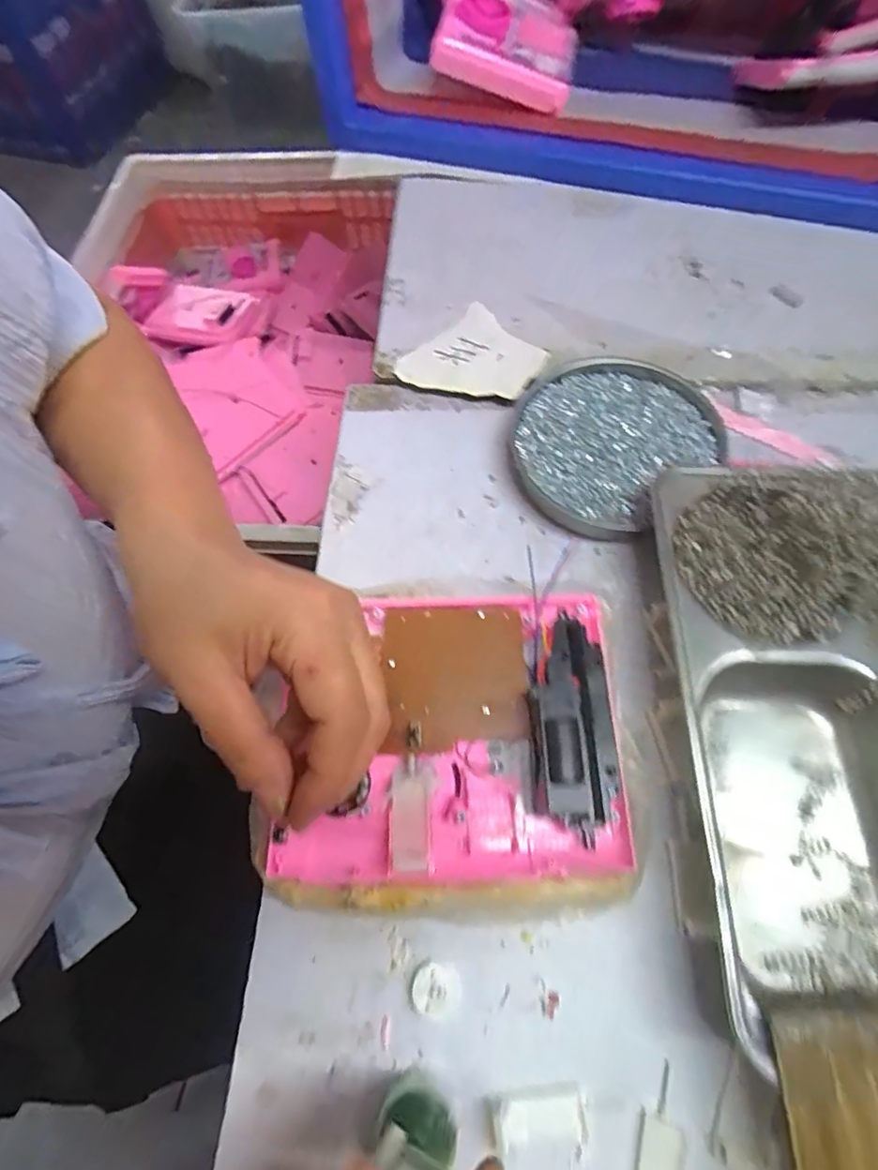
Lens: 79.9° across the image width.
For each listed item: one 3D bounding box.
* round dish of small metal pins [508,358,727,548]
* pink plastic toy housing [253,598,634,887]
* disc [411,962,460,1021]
[{"bbox_3d":[0.115,-0.097,0.357,0.131,0.021,0.122,-1,65,2],"label":"round dish of small metal pins"},{"bbox_3d":[0.006,0.069,0.250,0.152,0.037,0.137,-2,65,2],"label":"pink plastic toy housing"},{"bbox_3d":[-0.002,0.189,0.243,0.022,0.006,0.021,-1,65,2],"label":"disc"}]

